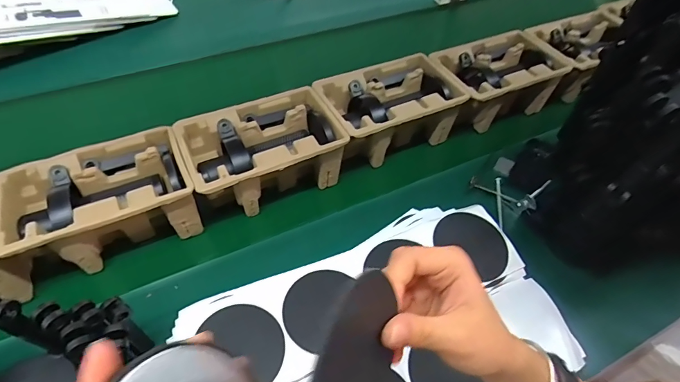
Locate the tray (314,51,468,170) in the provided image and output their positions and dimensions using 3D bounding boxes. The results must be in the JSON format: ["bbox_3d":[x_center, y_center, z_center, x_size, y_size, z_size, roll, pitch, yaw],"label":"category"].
[{"bbox_3d":[0.081,-0.138,0.672,0.218,0.096,0.143,-19,57,-19],"label":"tray"}]

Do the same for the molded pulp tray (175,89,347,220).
[{"bbox_3d":[-0.119,-0.059,0.603,0.220,0.098,0.140,-22,58,-21],"label":"molded pulp tray"}]

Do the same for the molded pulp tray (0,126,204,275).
[{"bbox_3d":[-0.322,0.018,0.532,0.231,0.095,0.140,-22,58,-21],"label":"molded pulp tray"}]

